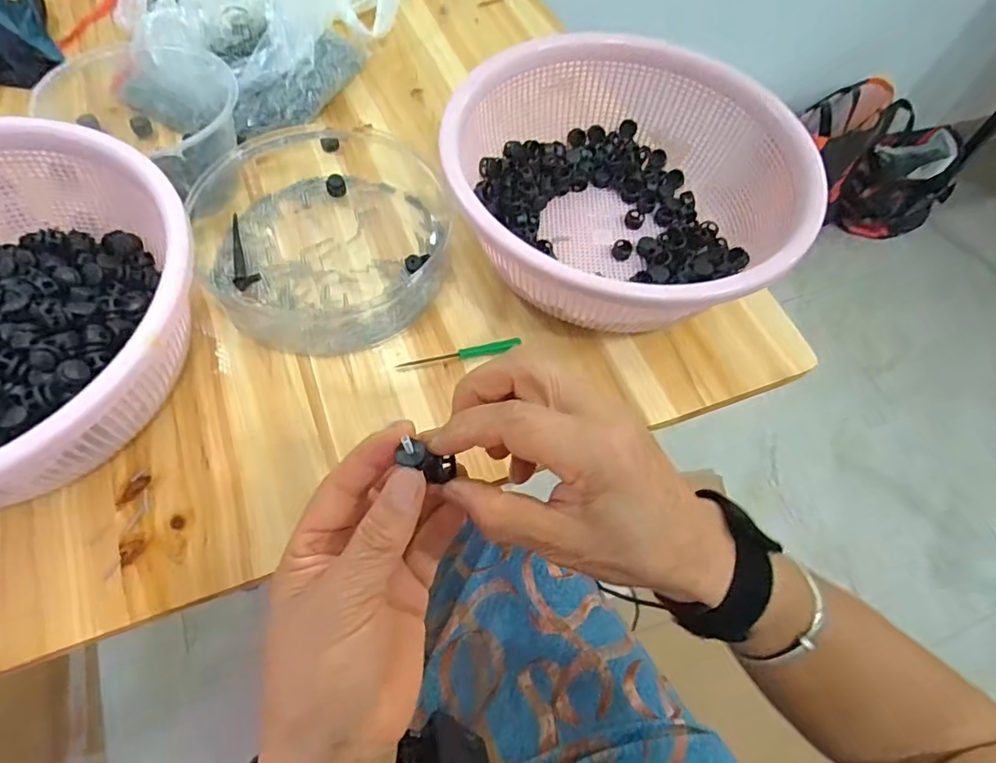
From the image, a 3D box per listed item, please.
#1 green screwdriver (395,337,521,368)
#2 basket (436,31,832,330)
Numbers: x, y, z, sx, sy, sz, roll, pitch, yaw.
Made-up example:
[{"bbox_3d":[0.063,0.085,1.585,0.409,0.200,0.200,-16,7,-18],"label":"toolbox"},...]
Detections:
[{"bbox_3d":[-0.030,-0.022,0.426,0.095,0.010,0.011,-8,62,-8],"label":"green screwdriver"},{"bbox_3d":[0.092,-0.144,0.446,0.265,0.103,0.244,2,61,-3],"label":"basket"}]

